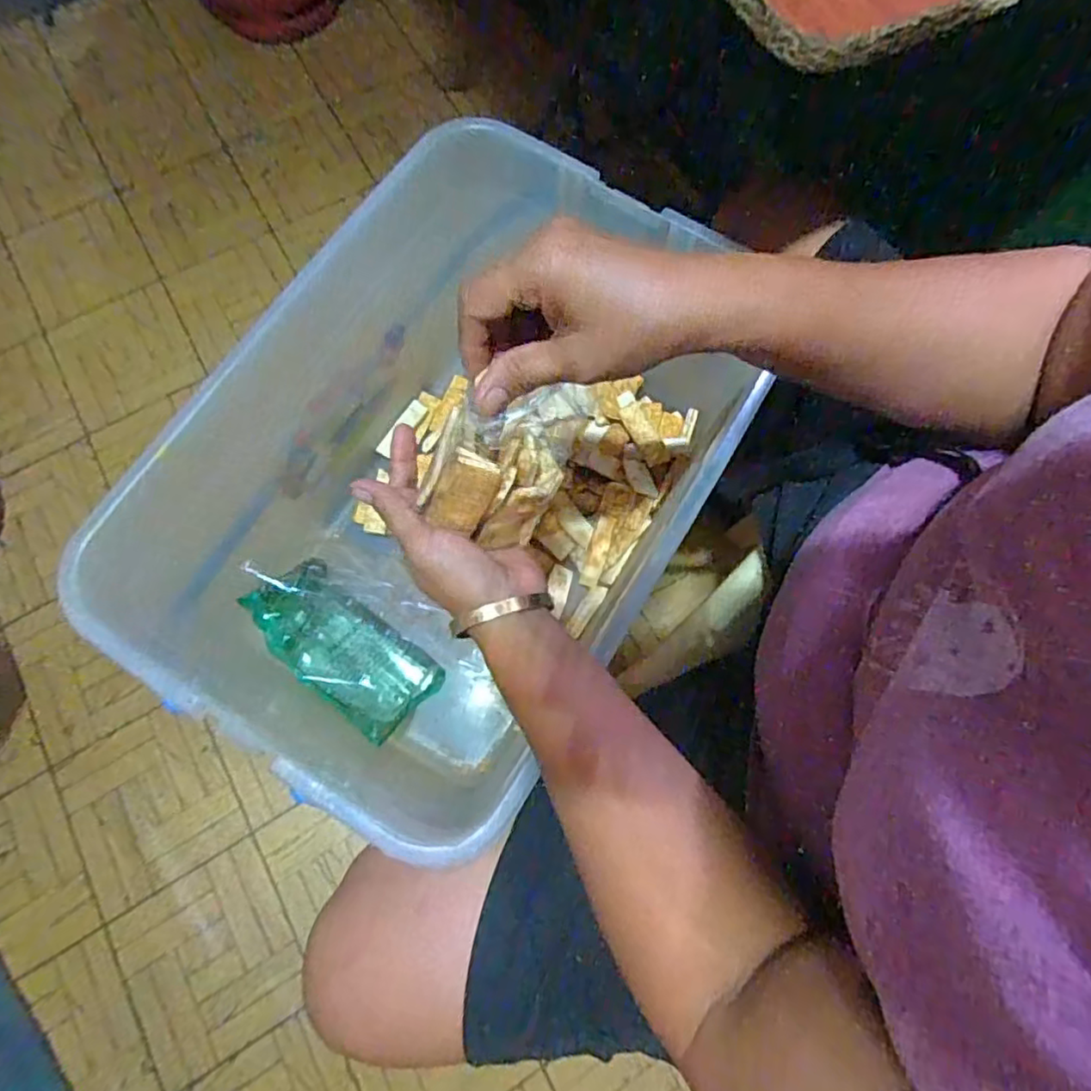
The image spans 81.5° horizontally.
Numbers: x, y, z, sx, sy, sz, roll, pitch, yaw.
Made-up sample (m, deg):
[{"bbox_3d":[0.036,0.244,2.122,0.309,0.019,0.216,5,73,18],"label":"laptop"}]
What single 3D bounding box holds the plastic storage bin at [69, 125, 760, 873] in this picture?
[{"bbox_3d":[-0.072,-0.048,0.546,0.315,0.251,0.475,30,76,7],"label":"plastic storage bin"}]

